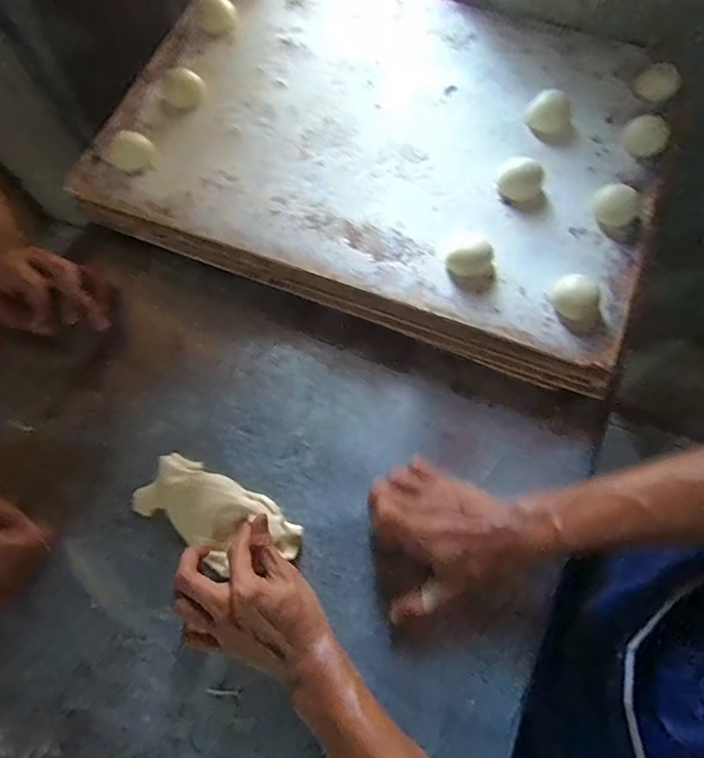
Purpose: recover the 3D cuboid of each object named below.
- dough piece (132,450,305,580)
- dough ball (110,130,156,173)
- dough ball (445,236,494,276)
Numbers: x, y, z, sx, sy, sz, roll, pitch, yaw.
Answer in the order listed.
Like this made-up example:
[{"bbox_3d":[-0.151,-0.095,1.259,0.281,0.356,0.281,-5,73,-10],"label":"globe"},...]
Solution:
[{"bbox_3d":[-0.127,0.129,0.460,0.161,0.025,0.078,20,72,8],"label":"dough piece"},{"bbox_3d":[-0.245,-0.252,0.548,0.043,0.022,0.039,18,71,7],"label":"dough ball"},{"bbox_3d":[0.117,-0.123,0.482,0.039,0.023,0.046,29,73,11],"label":"dough ball"}]

